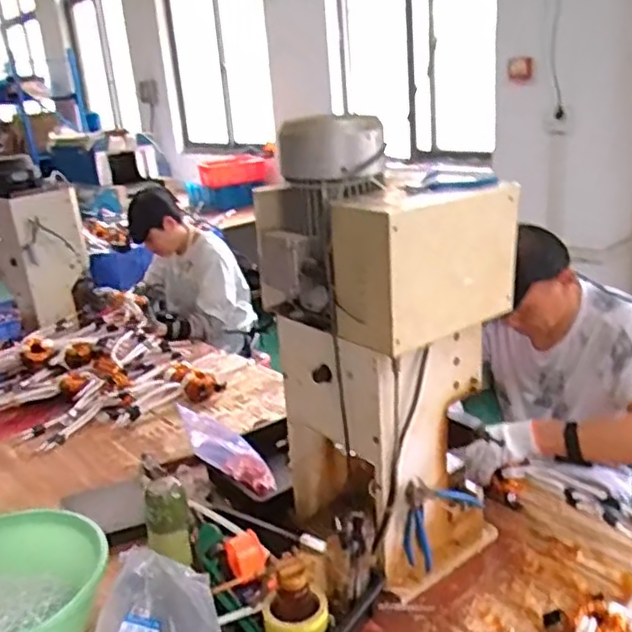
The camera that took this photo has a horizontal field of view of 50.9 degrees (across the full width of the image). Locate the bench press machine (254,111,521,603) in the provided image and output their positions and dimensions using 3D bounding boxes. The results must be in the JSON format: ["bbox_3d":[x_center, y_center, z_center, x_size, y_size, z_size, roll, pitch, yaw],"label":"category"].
[{"bbox_3d":[0.109,0.058,1.109,0.286,0.696,0.312,-20,25,-35],"label":"bench press machine"}]

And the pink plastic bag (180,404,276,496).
[{"bbox_3d":[-0.177,0.270,1.346,0.255,0.057,0.102,38,34,11],"label":"pink plastic bag"}]

